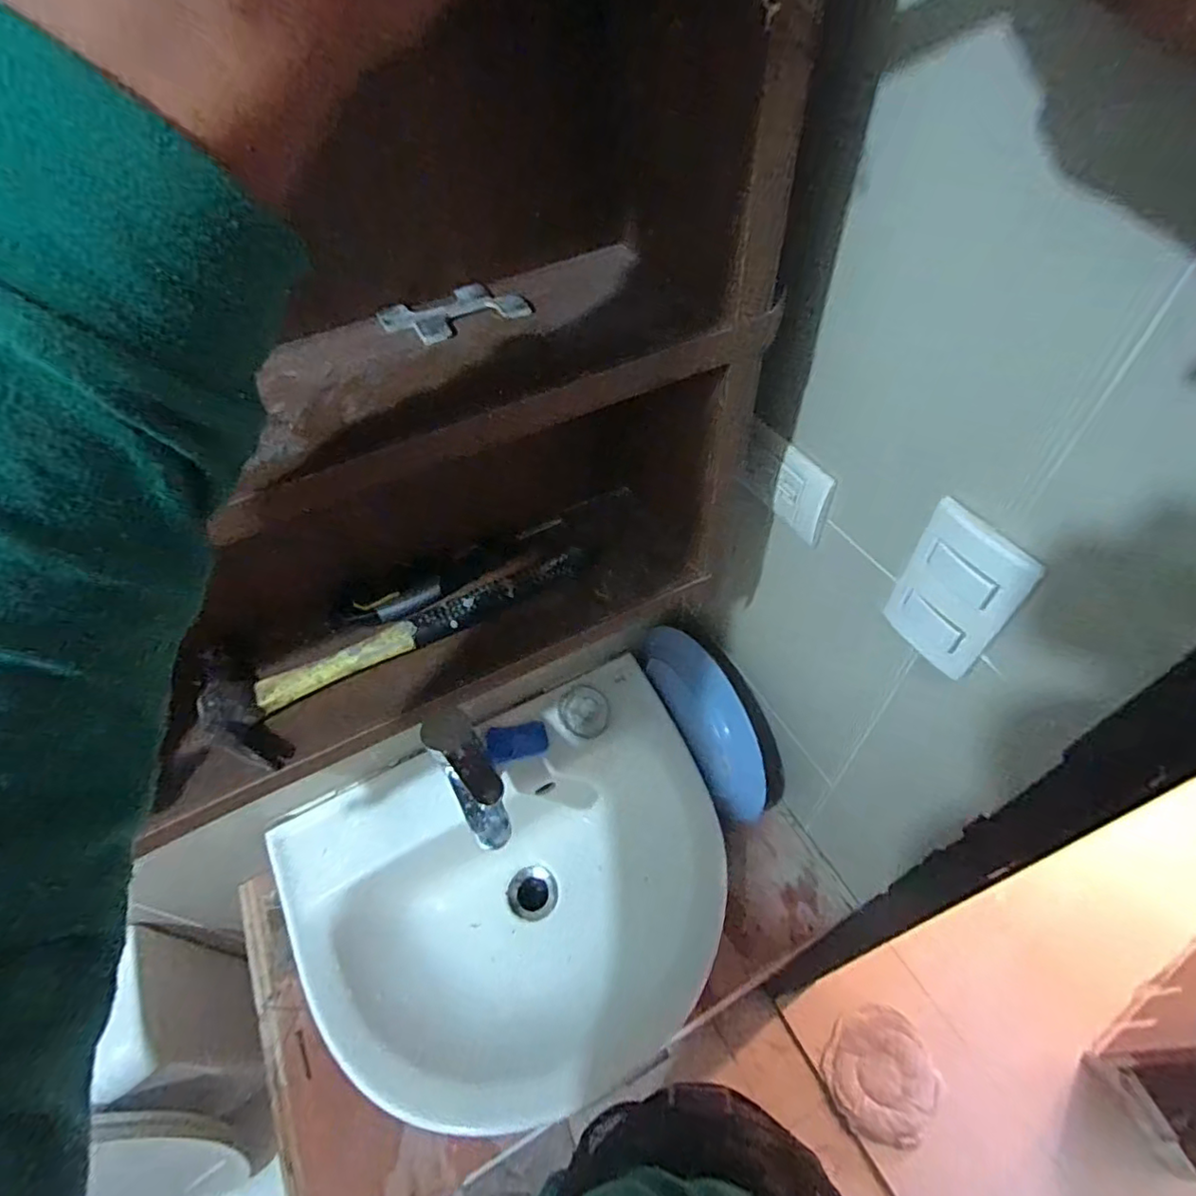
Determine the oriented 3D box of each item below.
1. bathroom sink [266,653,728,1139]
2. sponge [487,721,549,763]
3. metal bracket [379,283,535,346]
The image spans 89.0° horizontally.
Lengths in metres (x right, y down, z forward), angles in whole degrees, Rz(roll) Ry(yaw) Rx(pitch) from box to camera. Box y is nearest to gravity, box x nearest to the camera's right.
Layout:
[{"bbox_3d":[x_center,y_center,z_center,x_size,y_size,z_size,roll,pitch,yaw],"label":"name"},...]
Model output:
[{"bbox_3d":[-0.076,0.339,0.694,0.466,0.154,0.370,-25,54,-14],"label":"bathroom sink"},{"bbox_3d":[-0.098,0.173,0.740,0.071,0.027,0.039,-16,53,-8],"label":"sponge"},{"bbox_3d":[-0.082,-0.163,0.346,0.079,0.005,0.043,-23,54,-13],"label":"metal bracket"}]

